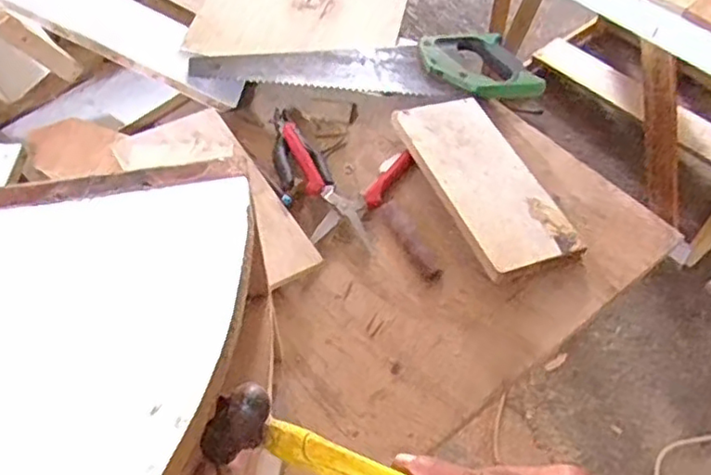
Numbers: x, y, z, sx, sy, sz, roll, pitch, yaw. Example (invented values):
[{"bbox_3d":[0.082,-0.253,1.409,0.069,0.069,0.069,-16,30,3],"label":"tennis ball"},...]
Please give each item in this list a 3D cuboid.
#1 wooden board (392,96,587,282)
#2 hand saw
[{"bbox_3d":[0.139,-0.069,0.727,0.112,0.023,0.255,-18,56,-11],"label":"wooden board"},{"bbox_3d":[0.016,-0.234,0.851,0.438,0.041,0.129,1,55,2],"label":"hand saw"}]

